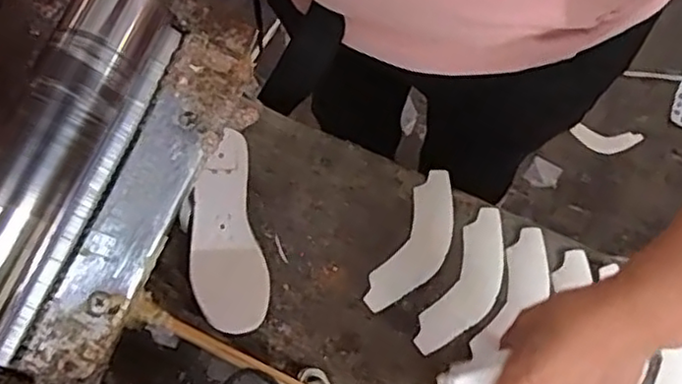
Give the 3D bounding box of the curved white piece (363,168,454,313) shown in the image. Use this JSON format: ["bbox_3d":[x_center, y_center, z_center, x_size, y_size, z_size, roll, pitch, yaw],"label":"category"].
[{"bbox_3d":[0.059,0.039,0.500,0.041,0.004,0.116,27,77,7],"label":"curved white piece"}]

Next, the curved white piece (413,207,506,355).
[{"bbox_3d":[0.096,0.069,0.492,0.041,0.005,0.115,28,78,7],"label":"curved white piece"}]

